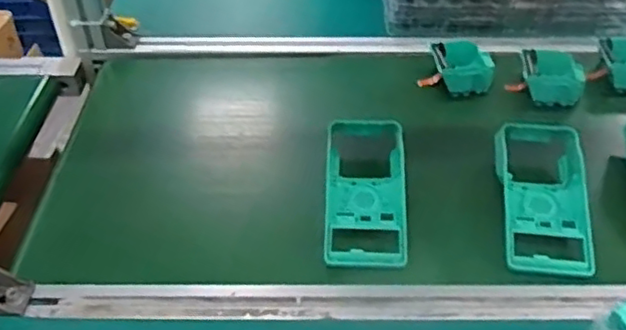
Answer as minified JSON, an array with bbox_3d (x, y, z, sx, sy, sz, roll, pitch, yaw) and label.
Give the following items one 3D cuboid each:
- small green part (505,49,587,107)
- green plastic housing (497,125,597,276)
[{"bbox_3d":[0.300,-0.111,0.791,0.083,0.035,0.070,14,46,14],"label":"small green part"},{"bbox_3d":[0.235,0.028,0.629,0.088,0.031,0.174,6,45,7],"label":"green plastic housing"}]

